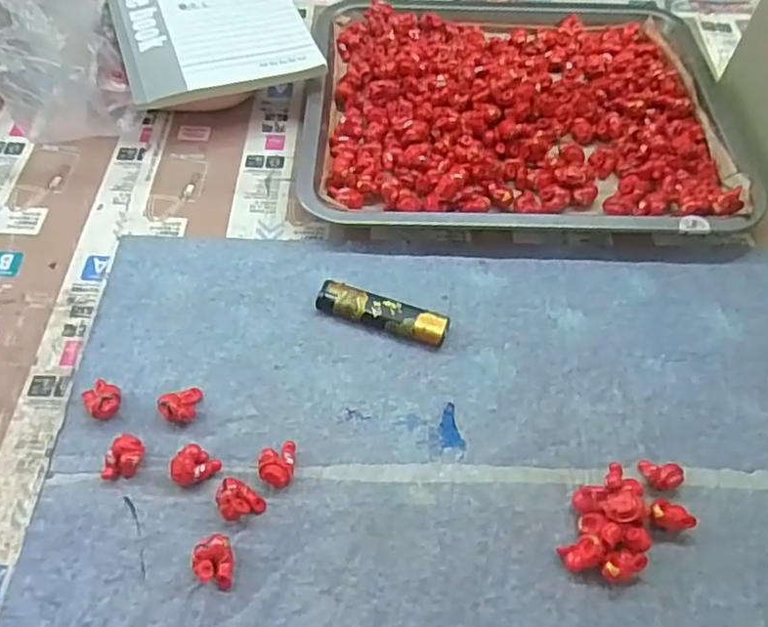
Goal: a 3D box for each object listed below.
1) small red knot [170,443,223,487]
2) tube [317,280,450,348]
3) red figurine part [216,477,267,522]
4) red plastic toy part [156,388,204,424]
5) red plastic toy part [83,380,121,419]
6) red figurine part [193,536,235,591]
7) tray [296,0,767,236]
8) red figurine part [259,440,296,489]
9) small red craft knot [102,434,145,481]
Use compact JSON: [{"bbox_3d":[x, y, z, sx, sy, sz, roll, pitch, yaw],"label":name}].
[{"bbox_3d":[-0.098,0.080,0.332,0.019,0.012,0.020,1,56,-1],"label":"small red knot"},{"bbox_3d":[-0.001,0.000,0.388,0.081,0.012,0.020,19,58,10],"label":"tube"},{"bbox_3d":[-0.072,0.095,0.322,0.021,0.013,0.018,28,60,16],"label":"red figurine part"},{"bbox_3d":[-0.109,0.049,0.349,0.023,0.017,0.015,-32,63,-21],"label":"red plastic toy part"},{"bbox_3d":[-0.152,0.047,0.351,0.018,0.015,0.017,1,56,-1],"label":"red plastic toy part"},{"bbox_3d":[-0.081,0.118,0.306,0.017,0.012,0.023,-2,57,-3],"label":"red figurine part"},{"bbox_3d":[0.101,-0.168,0.498,0.312,0.029,0.274,2,56,-1],"label":"tray"},{"bbox_3d":[-0.055,0.077,0.334,0.017,0.014,0.025,1,56,-2],"label":"red figurine part"},{"bbox_3d":[-0.135,0.075,0.334,0.018,0.013,0.025,32,61,18],"label":"small red craft knot"}]

